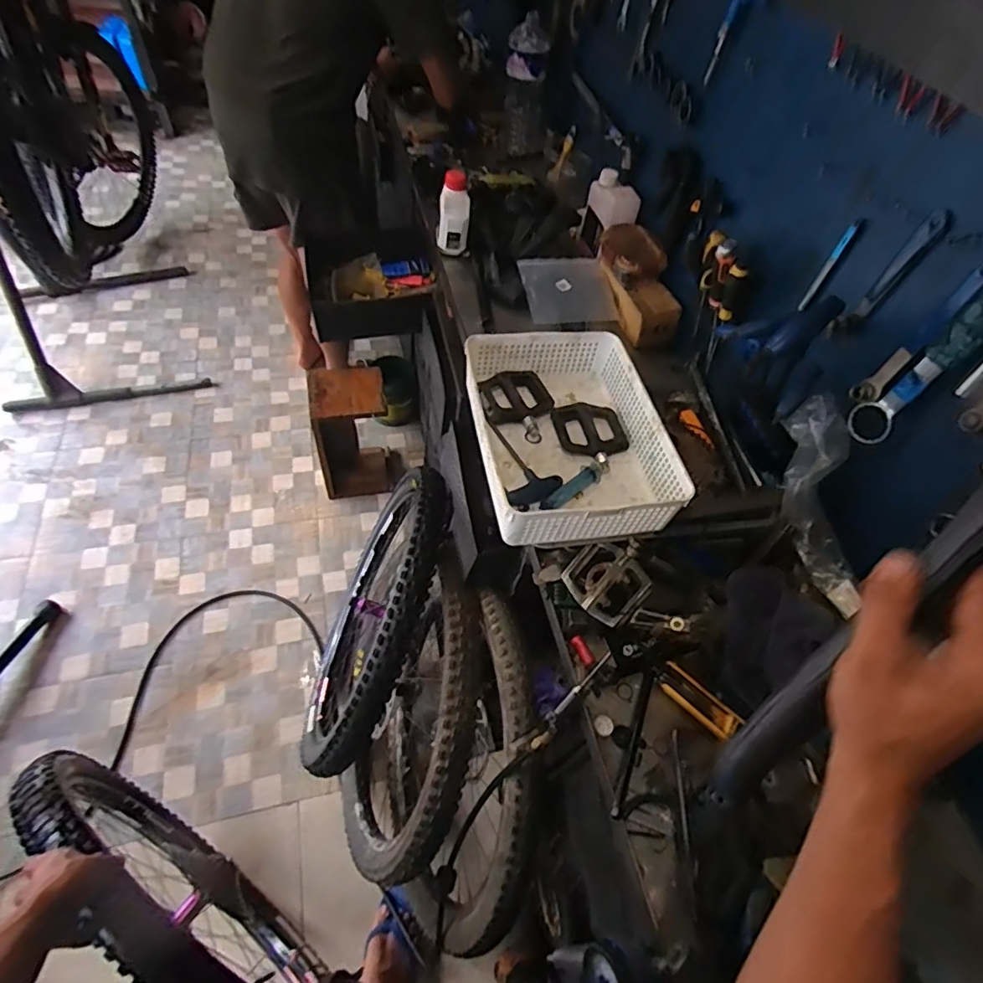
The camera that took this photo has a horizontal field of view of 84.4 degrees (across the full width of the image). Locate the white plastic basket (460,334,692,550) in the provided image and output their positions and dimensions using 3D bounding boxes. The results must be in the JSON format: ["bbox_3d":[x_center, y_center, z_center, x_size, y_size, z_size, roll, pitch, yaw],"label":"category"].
[{"bbox_3d":[0.105,-0.085,0.773,0.239,0.092,0.323,-7,56,-8],"label":"white plastic basket"}]

